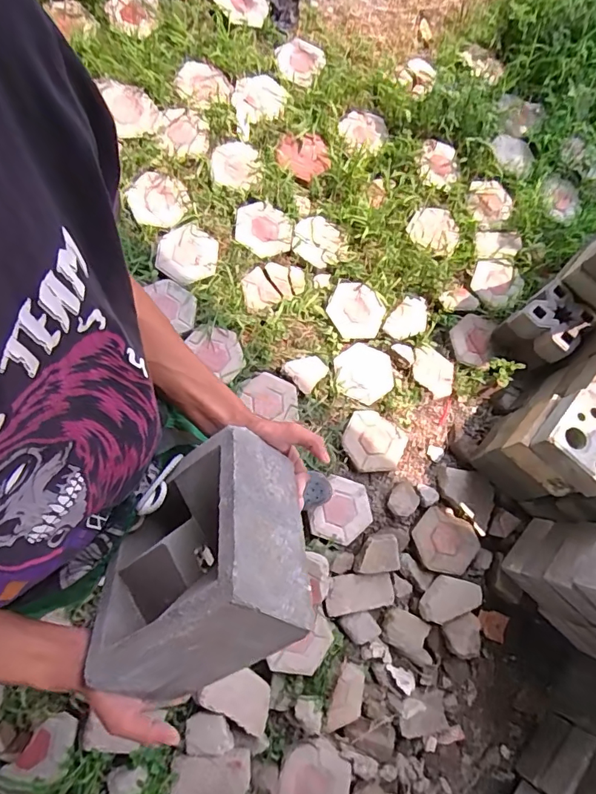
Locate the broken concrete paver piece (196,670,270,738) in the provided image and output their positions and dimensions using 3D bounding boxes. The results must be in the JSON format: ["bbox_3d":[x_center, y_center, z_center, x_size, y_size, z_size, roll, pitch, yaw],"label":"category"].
[{"bbox_3d":[-0.167,0.844,1.302,0.215,0.057,0.133,30,77,-1],"label":"broken concrete paver piece"}]

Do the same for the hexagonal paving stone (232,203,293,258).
[{"bbox_3d":[-0.119,-0.583,1.618,0.208,0.051,0.190,16,76,-4],"label":"hexagonal paving stone"}]

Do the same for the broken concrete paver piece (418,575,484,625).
[{"bbox_3d":[0.459,0.610,1.411,0.195,0.036,0.118,-17,74,-6],"label":"broken concrete paver piece"}]

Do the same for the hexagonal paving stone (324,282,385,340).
[{"bbox_3d":[0.201,-0.296,1.606,0.195,0.035,0.189,23,75,-3],"label":"hexagonal paving stone"}]

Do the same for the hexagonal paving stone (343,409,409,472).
[{"bbox_3d":[0.243,0.147,1.492,0.199,0.045,0.200,35,75,1],"label":"hexagonal paving stone"}]

